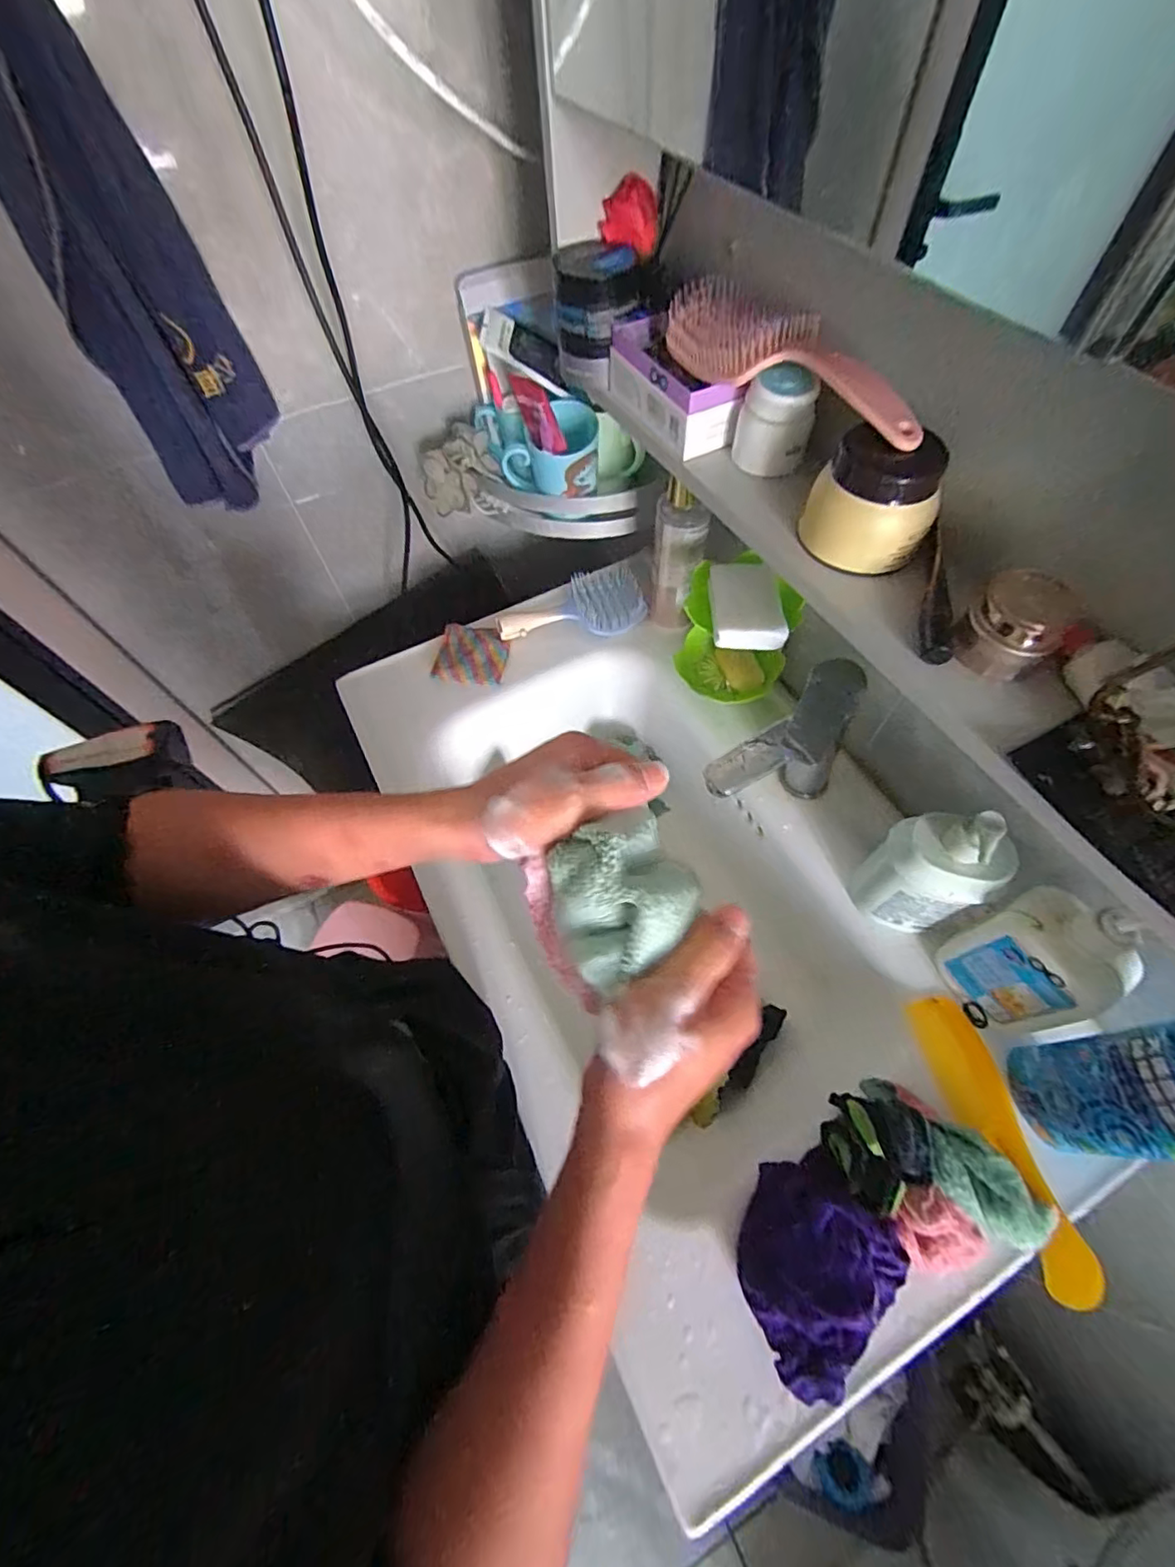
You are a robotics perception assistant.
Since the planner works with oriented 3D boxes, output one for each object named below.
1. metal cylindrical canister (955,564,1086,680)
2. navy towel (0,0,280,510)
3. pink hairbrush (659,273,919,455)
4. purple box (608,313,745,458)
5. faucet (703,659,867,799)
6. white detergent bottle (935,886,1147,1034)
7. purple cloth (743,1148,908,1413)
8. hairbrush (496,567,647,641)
[{"bbox_3d":[0.251,-0.092,0.334,0.042,0.047,0.048,-34,65,-16],"label":"metal cylindrical canister"},{"bbox_3d":[-0.392,-0.430,0.486,0.130,0.348,0.078,-29,64,-14],"label":"navy towel"},{"bbox_3d":[0.132,-0.293,0.397,0.061,0.039,0.229,-25,63,-11],"label":"pink hairbrush"},{"bbox_3d":[0.068,-0.326,0.471,0.047,0.052,0.132,-29,63,-13],"label":"purple box"},{"bbox_3d":[0.177,-0.020,0.519,0.134,0.187,0.058,-28,63,-13],"label":"faucet"},{"bbox_3d":[0.338,0.136,0.434,0.046,0.146,0.089,-16,61,-6],"label":"white detergent bottle"},{"bbox_3d":[0.156,0.333,0.396,0.118,0.051,0.093,-40,66,-18],"label":"purple cloth"},{"bbox_3d":[-0.020,-0.235,0.735,0.183,0.029,0.105,-5,61,-1],"label":"hairbrush"}]

